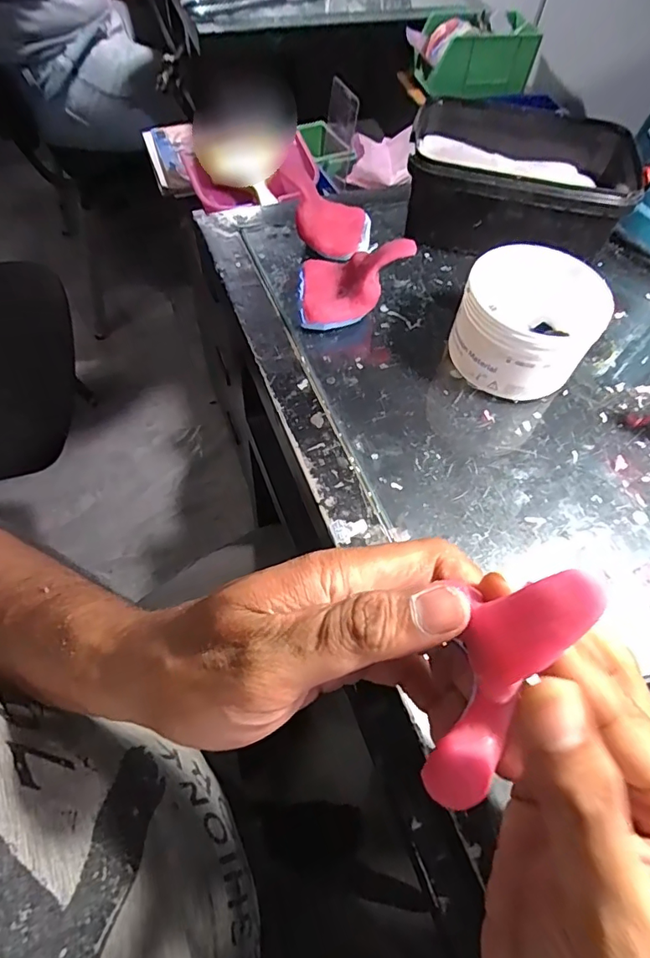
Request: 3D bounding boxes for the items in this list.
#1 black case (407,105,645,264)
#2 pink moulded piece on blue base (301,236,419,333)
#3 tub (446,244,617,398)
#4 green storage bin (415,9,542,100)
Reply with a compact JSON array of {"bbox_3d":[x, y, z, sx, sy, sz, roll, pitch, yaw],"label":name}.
[{"bbox_3d":[0.163,-0.257,0.436,0.173,0.071,0.139,12,59,3],"label":"black case"},{"bbox_3d":[0.018,-0.152,0.370,0.082,0.056,0.067,-9,60,-9],"label":"pink moulded piece on blue base"},{"bbox_3d":[0.133,-0.102,0.340,0.087,0.070,0.073,39,64,18],"label":"tub"},{"bbox_3d":[0.230,-0.636,0.754,0.172,0.085,0.075,-17,61,-14],"label":"green storage bin"}]

